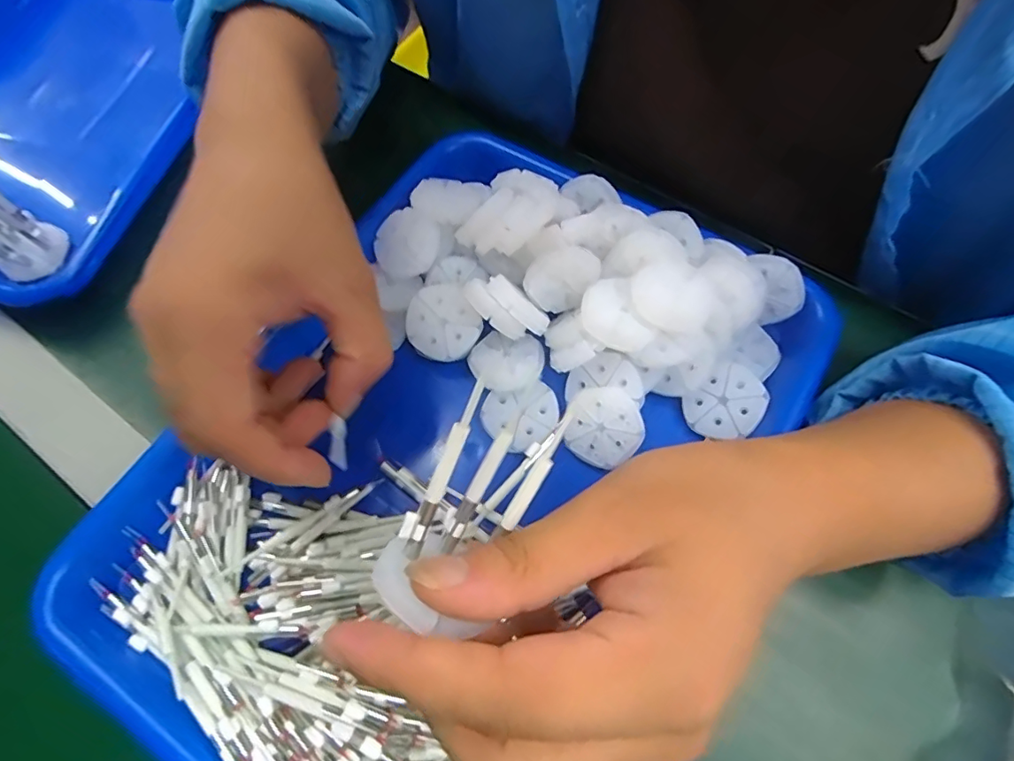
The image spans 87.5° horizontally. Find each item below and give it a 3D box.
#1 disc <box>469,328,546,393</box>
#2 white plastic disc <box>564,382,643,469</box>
[{"bbox_3d":[-0.001,-0.009,0.275,0.037,0.009,0.032,11,67,7],"label":"disc"},{"bbox_3d":[0.046,0.022,0.256,0.036,0.004,0.037,-2,84,22],"label":"white plastic disc"}]

